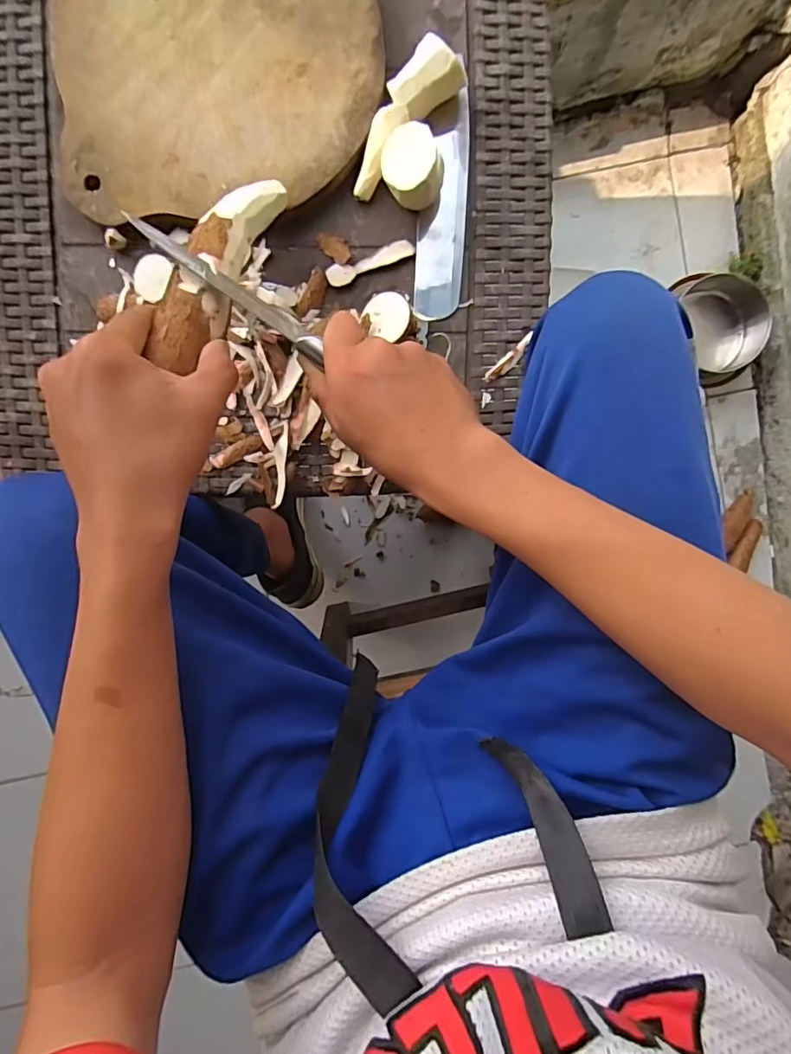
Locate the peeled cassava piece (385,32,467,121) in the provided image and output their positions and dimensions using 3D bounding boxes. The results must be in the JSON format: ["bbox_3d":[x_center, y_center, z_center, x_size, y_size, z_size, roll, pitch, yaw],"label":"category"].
[{"bbox_3d":[0.022,-0.323,0.369,0.051,0.021,0.035,-44,95,2],"label":"peeled cassava piece"}]

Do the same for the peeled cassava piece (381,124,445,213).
[{"bbox_3d":[0.012,-0.260,0.375,0.043,0.047,0.040,-1,95,-3],"label":"peeled cassava piece"}]

